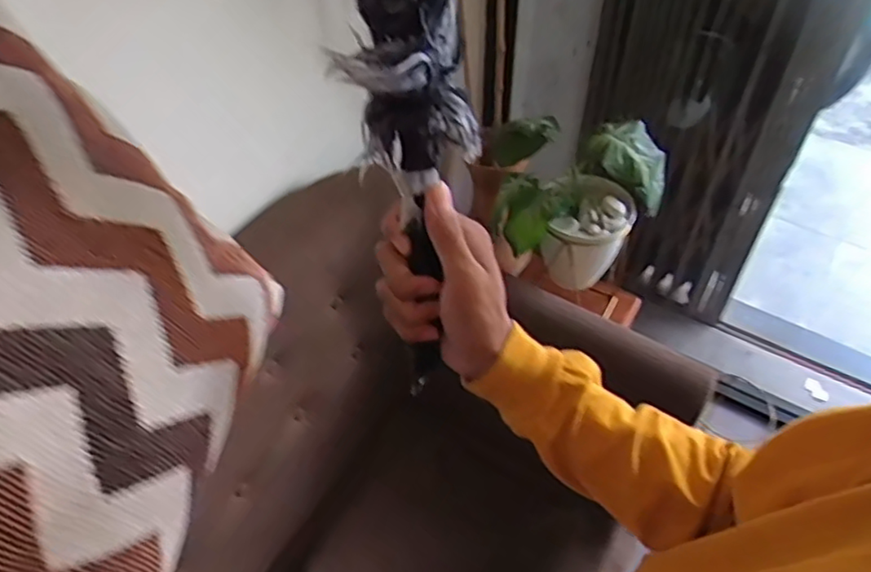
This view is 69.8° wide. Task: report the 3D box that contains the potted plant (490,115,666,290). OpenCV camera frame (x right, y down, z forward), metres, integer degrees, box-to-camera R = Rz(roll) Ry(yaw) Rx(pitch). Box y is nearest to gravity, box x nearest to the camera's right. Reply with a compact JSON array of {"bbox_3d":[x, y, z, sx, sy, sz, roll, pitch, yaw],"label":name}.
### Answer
[{"bbox_3d":[0.247,-0.175,1.189,0.323,0.347,0.207,17,52,16],"label":"potted plant"}]

